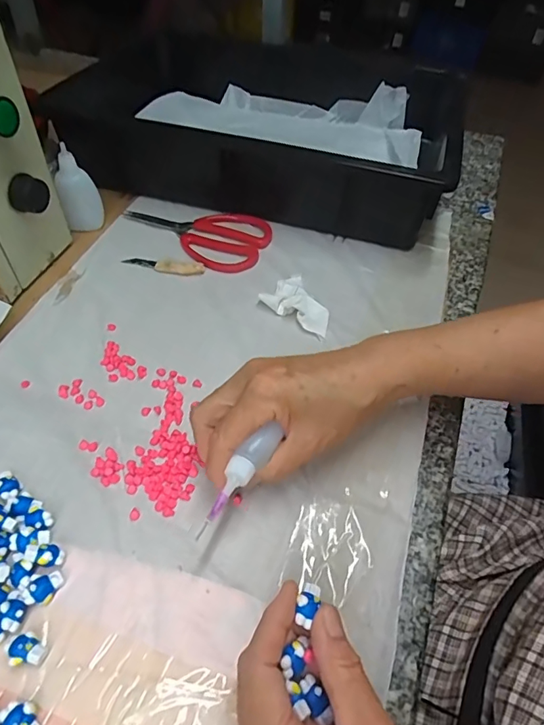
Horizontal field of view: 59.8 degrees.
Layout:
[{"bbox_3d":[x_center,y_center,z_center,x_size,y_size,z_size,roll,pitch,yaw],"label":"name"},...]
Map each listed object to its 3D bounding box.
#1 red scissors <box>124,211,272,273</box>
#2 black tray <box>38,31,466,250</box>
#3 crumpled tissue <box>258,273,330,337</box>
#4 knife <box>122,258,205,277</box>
[{"bbox_3d":[-0.081,-0.147,0.509,0.159,0.009,0.091,27,53,16],"label":"red scissors"},{"bbox_3d":[0.006,-0.307,0.585,0.419,0.093,0.313,18,51,9],"label":"black tray"},{"bbox_3d":[0.032,-0.057,0.438,0.067,0.015,0.053,32,55,20],"label":"crumpled tissue"},{"bbox_3d":[-0.109,-0.098,0.472,0.083,0.008,0.020,12,51,5],"label":"knife"}]

